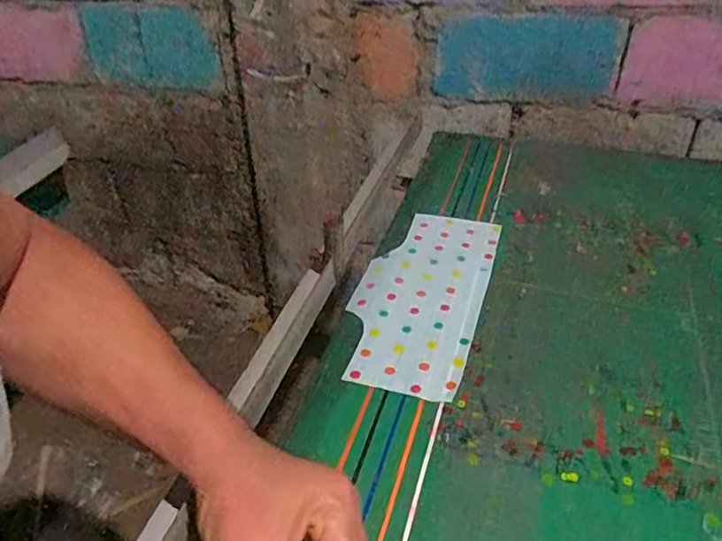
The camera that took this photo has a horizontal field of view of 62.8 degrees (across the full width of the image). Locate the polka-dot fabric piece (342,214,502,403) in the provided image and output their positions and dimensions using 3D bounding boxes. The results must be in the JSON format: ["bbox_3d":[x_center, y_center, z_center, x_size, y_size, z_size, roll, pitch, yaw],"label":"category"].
[{"bbox_3d":[0.062,0.019,0.619,0.129,0.007,0.274,11,39,15],"label":"polka-dot fabric piece"}]

